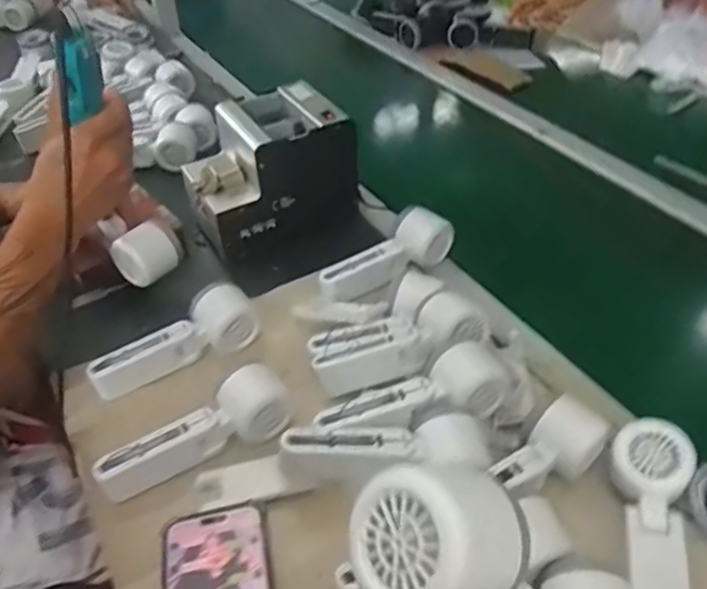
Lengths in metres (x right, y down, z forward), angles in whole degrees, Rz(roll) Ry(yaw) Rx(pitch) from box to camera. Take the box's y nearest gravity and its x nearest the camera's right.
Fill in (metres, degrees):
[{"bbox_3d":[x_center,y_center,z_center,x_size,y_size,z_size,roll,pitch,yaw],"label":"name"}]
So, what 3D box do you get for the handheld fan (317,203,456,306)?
[{"bbox_3d":[0.035,-0.044,0.714,0.164,0.056,0.049,-22,45,-24],"label":"handheld fan"}]

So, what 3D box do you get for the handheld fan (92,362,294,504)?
[{"bbox_3d":[-0.133,0.117,0.540,0.166,0.050,0.047,-22,45,-23],"label":"handheld fan"}]

